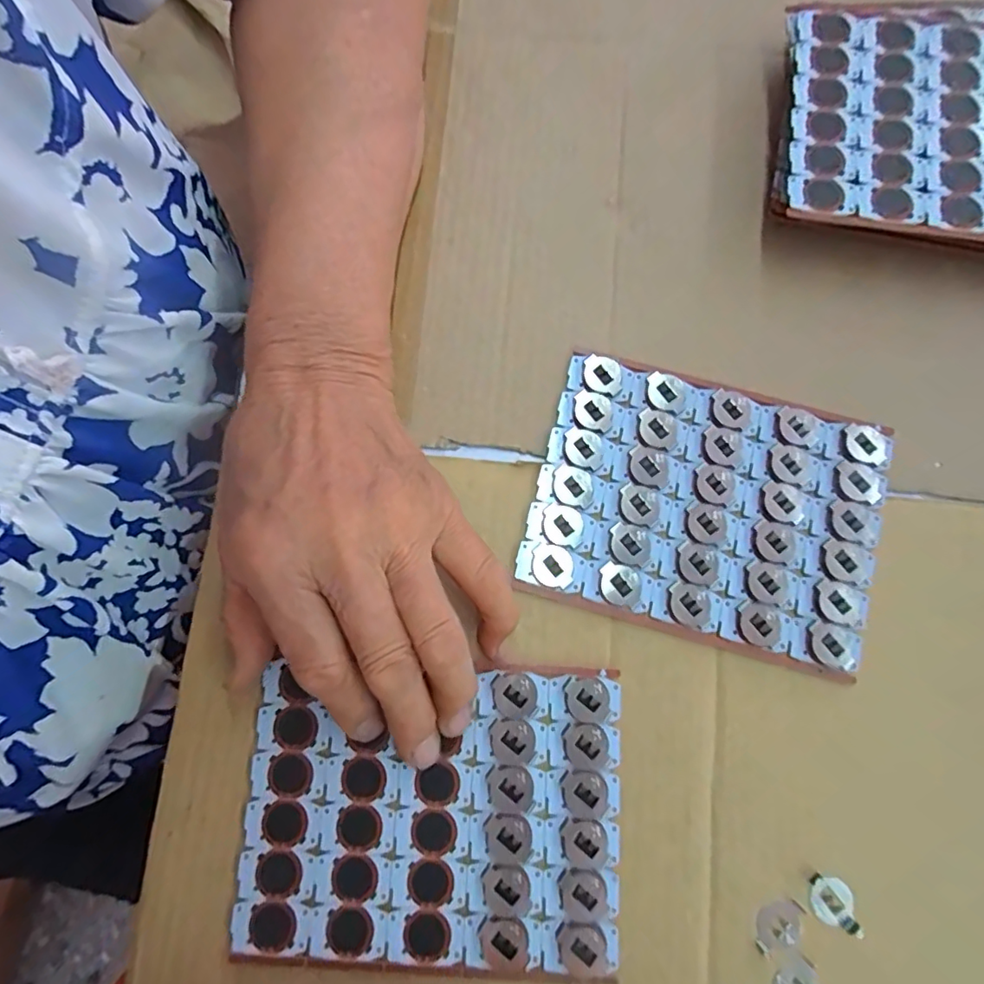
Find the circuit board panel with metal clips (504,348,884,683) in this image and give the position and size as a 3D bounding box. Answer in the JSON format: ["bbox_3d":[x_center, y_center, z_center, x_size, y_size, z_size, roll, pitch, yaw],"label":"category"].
[{"bbox_3d":[0.096,0.008,0.242,0.148,0.007,0.109,16,79,2],"label":"circuit board panel with metal clips"}]

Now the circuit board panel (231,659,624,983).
[{"bbox_3d":[-0.023,0.127,0.218,0.147,0.006,0.109,3,79,0],"label":"circuit board panel"}]

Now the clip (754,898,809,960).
[{"bbox_3d":[0.113,0.171,0.213,0.016,0.004,0.023,44,82,7],"label":"clip"}]

